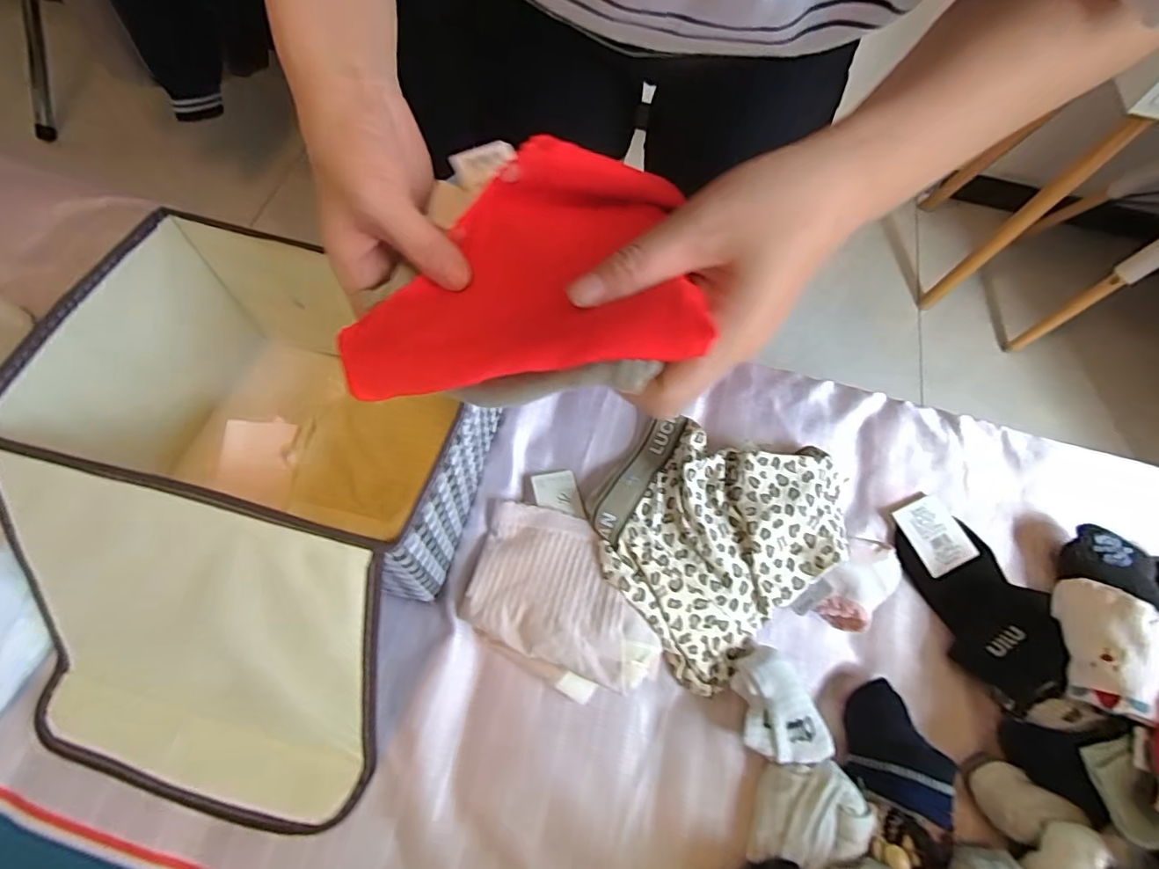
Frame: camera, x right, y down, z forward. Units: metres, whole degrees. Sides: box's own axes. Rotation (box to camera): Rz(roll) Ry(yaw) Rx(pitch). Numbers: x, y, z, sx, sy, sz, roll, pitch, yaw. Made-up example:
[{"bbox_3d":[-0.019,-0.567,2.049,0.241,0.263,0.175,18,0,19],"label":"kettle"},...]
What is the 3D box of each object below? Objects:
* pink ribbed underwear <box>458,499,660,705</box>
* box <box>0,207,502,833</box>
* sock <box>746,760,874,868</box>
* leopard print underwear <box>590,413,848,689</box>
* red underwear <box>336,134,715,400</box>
[{"bbox_3d":[-0.014,0.128,0.415,0.163,0.023,0.117,25,67,9],"label":"pink ribbed underwear"},{"bbox_3d":[-0.232,0.060,0.364,0.261,0.164,0.348,18,66,6],"label":"box"},{"bbox_3d":[0.162,0.265,0.366,0.073,0.031,0.066,13,65,4],"label":"sock"},{"bbox_3d":[0.111,0.068,0.439,0.204,0.033,0.179,-41,73,-18],"label":"leopard print underwear"},{"bbox_3d":[-0.031,-0.073,0.230,0.155,0.065,0.127,-1,65,-2],"label":"red underwear"}]

